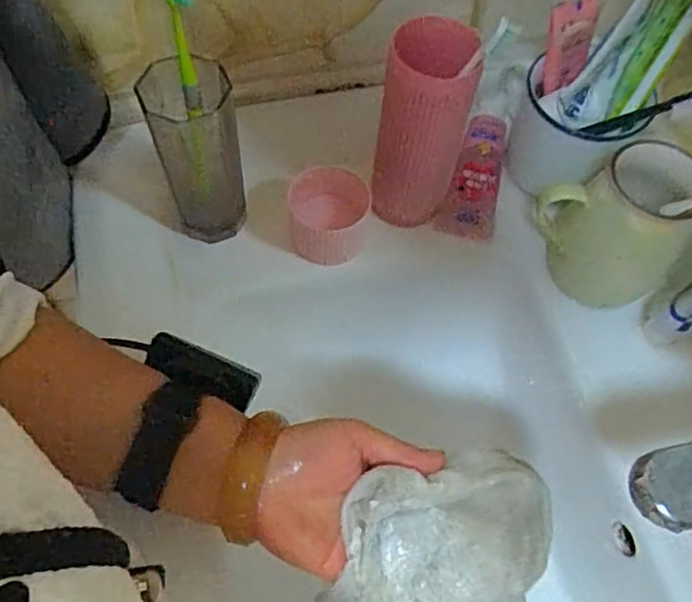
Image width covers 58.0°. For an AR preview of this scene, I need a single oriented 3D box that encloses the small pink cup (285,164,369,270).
[{"bbox_3d":[-0.014,-0.065,0.487,0.059,0.049,0.058,1,61,-2],"label":"small pink cup"}]

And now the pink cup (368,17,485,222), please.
[{"bbox_3d":[0.054,-0.121,0.459,0.062,0.153,0.055,15,62,5],"label":"pink cup"}]

